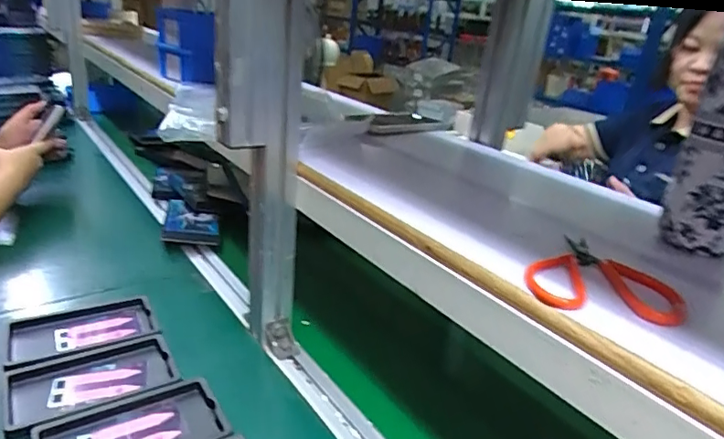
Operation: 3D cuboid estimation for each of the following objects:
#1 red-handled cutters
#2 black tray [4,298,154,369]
[{"bbox_3d":[0.169,0.040,0.388,0.101,0.010,0.111,9,22,4],"label":"red-handled cutters"},{"bbox_3d":[-0.333,0.133,0.632,0.155,0.021,0.094,-7,26,-31],"label":"black tray"}]

